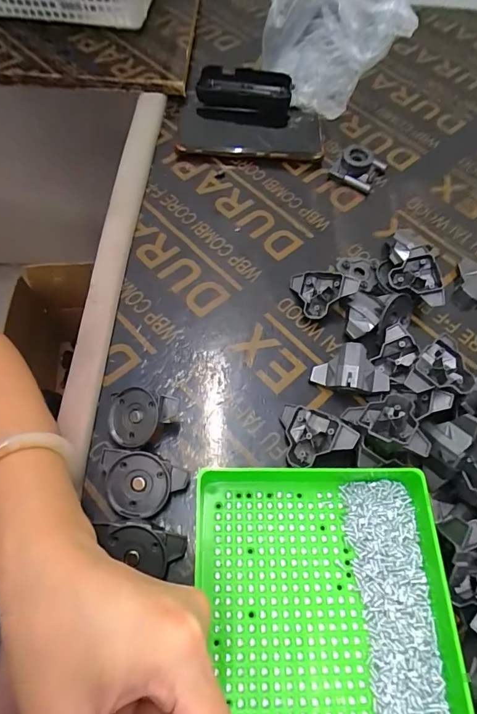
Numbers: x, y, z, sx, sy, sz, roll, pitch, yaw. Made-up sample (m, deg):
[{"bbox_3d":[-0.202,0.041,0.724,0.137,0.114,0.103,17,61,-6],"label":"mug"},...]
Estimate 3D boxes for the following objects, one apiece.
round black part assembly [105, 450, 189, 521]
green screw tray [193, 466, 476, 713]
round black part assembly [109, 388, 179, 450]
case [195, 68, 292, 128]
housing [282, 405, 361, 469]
[{"bbox_3d":[-0.066,0.086,0.288,0.058,0.017,0.042,8,89,0],"label":"round black part assembly"},{"bbox_3d":[0.051,0.191,0.228,0.150,0.035,0.249,1,63,-3],"label":"green screw tray"},{"bbox_3d":[-0.072,0.046,0.304,0.051,0.029,0.039,10,62,2],"label":"round black part assembly"},{"bbox_3d":[0.007,-0.319,0.509,0.111,0.043,0.055,-2,63,-4],"label":"case"},{"bbox_3d":[0.059,0.053,0.312,0.051,0.013,0.047,-21,60,17],"label":"housing"}]

